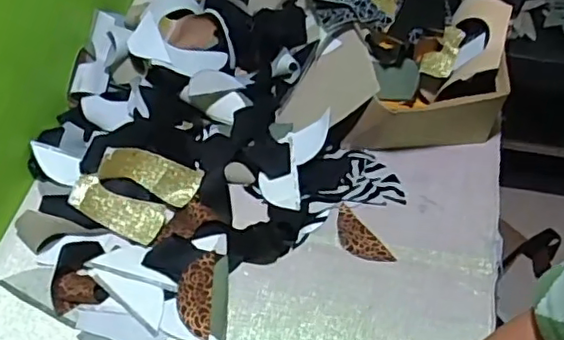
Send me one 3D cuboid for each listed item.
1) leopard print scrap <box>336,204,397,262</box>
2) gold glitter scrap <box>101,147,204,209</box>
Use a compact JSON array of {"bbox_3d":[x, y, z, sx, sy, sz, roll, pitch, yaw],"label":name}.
[{"bbox_3d":[0.094,0.086,0.765,0.040,0.006,0.093,-32,59,-22],"label":"leopard print scrap"},{"bbox_3d":[-0.166,0.005,0.773,0.121,0.051,0.011,21,9,-4],"label":"gold glitter scrap"}]

